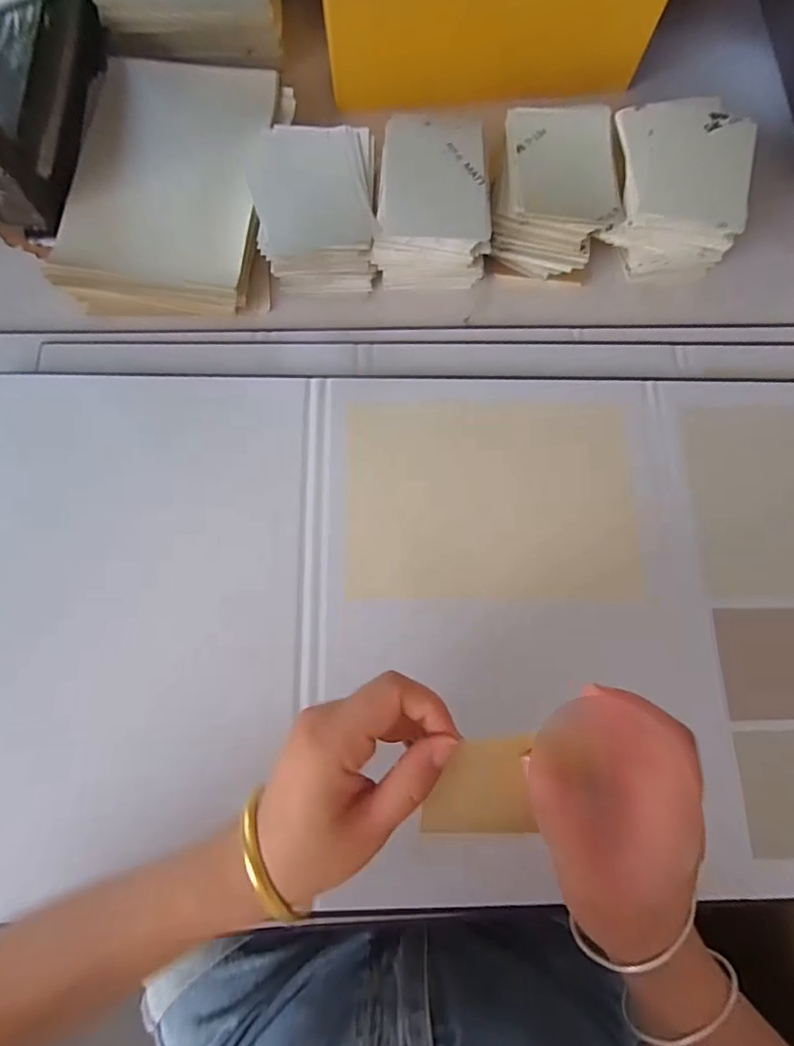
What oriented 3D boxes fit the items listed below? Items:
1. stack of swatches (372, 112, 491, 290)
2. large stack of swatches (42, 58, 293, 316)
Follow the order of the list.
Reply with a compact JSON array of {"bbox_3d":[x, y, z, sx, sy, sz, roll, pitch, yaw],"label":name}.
[{"bbox_3d":[0.027,-0.268,0.440,0.090,0.070,0.124,-2,77,-2],"label":"stack of swatches"},{"bbox_3d":[-0.198,-0.307,0.463,0.177,0.038,0.249,4,77,-1],"label":"large stack of swatches"}]

